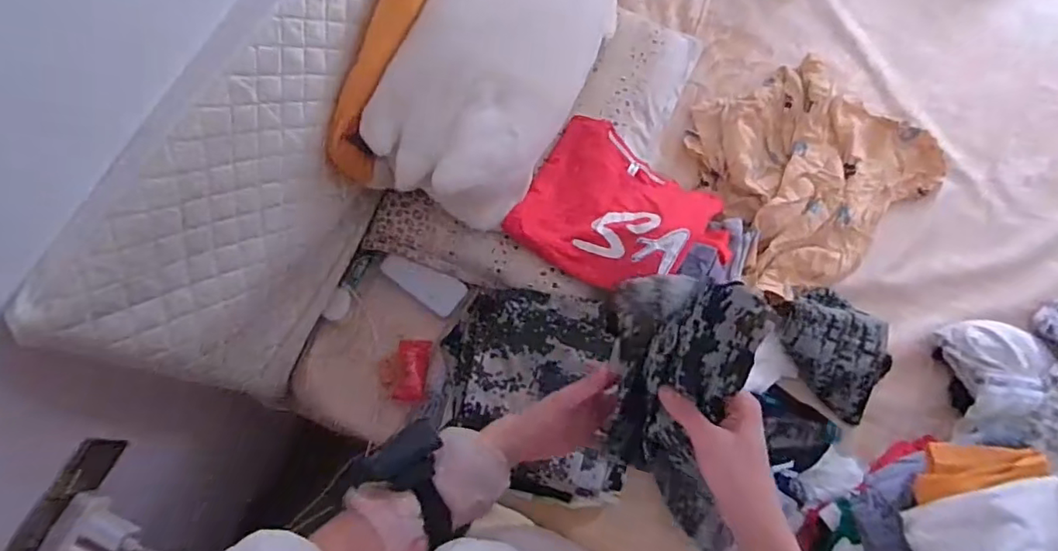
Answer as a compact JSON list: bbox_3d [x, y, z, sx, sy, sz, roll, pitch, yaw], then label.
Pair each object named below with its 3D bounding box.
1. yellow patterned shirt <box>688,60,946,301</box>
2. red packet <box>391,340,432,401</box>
[{"bbox_3d":[0.547,-0.212,1.074,0.450,0.060,0.403,-21,73,-9],"label":"yellow patterned shirt"},{"bbox_3d":[-0.199,0.161,0.968,0.056,0.008,0.101,6,88,3],"label":"red packet"}]

